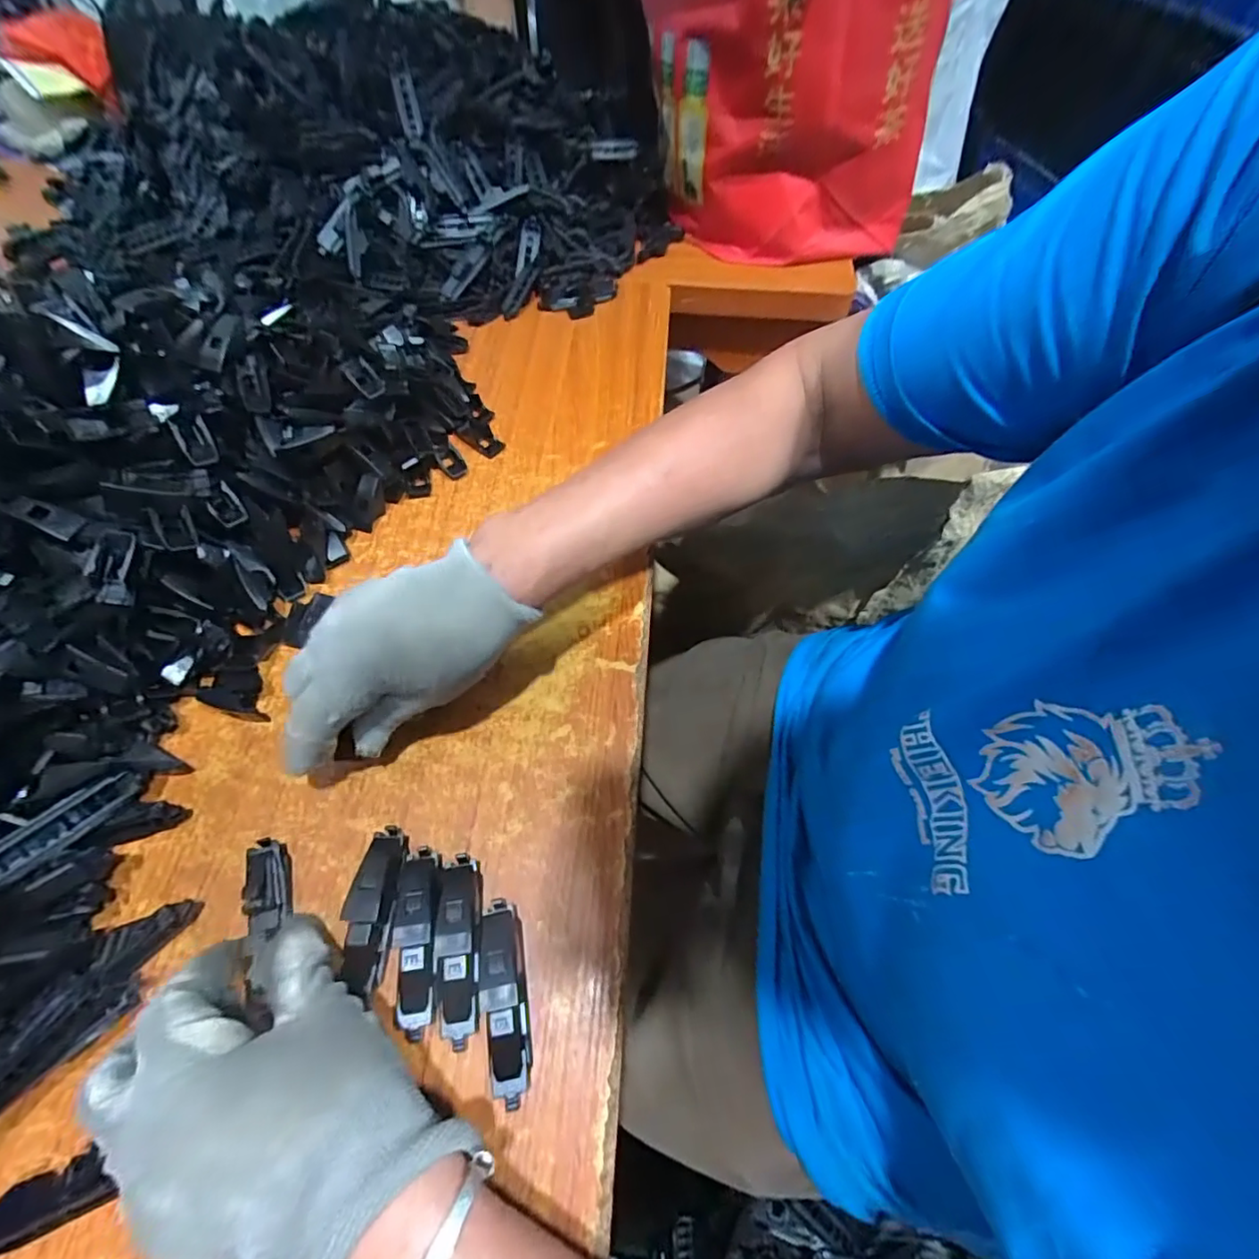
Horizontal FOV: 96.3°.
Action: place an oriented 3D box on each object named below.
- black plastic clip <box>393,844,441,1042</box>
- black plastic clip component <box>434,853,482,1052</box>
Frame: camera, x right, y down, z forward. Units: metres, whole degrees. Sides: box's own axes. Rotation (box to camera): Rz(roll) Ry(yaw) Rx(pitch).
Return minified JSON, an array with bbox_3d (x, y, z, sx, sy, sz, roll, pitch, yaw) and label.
[{"bbox_3d":[-0.103,0.150,0.276,0.018,0.021,0.082,-5,60,-5],"label":"black plastic clip"},{"bbox_3d":[-0.083,0.153,0.275,0.021,0.021,0.081,-6,60,-5],"label":"black plastic clip component"}]

